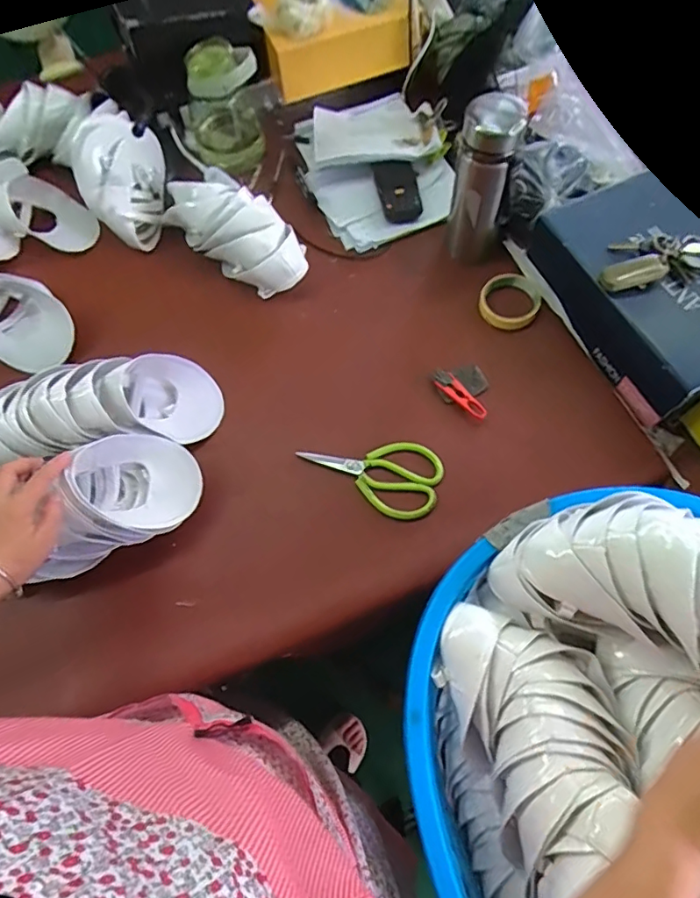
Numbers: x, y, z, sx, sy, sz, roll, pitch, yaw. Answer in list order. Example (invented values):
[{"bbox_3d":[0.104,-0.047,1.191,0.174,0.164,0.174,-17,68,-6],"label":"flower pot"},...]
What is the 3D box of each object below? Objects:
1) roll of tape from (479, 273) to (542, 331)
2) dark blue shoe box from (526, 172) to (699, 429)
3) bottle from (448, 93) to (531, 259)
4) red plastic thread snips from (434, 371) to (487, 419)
[{"bbox_3d":[0.241,-0.222,0.814,0.087,0.030,0.084,-1,67,2],"label":"roll of tape"},{"bbox_3d":[0.416,-0.216,0.735,0.197,0.106,0.313,-27,69,-9],"label":"dark blue shoe box"},{"bbox_3d":[0.184,-0.371,0.772,0.078,0.227,0.076,-1,67,2],"label":"bottle"},{"bbox_3d":[0.151,-0.075,0.735,0.026,0.009,0.089,-40,71,-13],"label":"red plastic thread snips"}]

